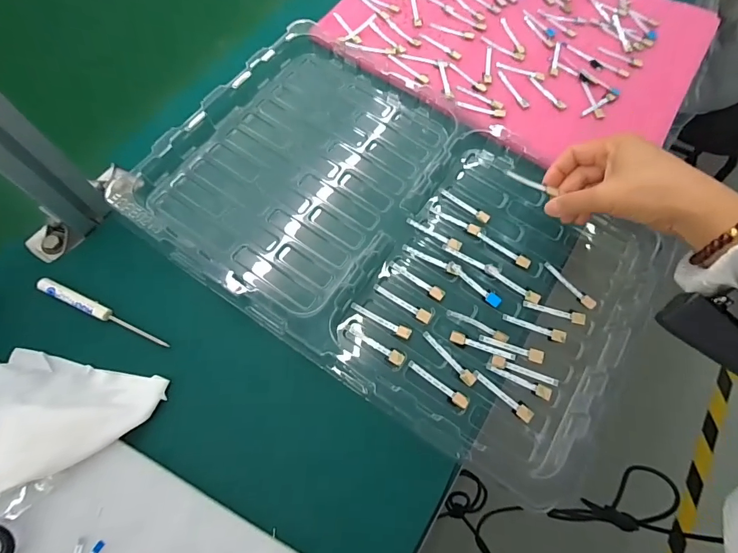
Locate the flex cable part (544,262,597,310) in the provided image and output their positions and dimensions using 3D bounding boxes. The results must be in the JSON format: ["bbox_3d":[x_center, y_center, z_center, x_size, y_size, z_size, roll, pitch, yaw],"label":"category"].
[{"bbox_3d":[0.197,0.009,0.396,0.059,0.004,0.012,42,73,13],"label":"flex cable part"}]

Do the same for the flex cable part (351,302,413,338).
[{"bbox_3d":[0.011,0.039,0.367,0.059,0.004,0.010,29,69,0],"label":"flex cable part"}]

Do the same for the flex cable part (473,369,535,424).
[{"bbox_3d":[0.119,0.103,0.354,0.012,0.004,0.059,-42,76,-16],"label":"flex cable part"}]

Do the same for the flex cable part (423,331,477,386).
[{"bbox_3d":[0.072,0.073,0.362,0.011,0.004,0.061,-41,76,-16],"label":"flex cable part"}]

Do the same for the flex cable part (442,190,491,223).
[{"bbox_3d":[0.100,-0.074,0.420,0.057,0.005,0.011,29,71,8],"label":"flex cable part"}]

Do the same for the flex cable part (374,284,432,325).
[{"bbox_3d":[0.032,0.024,0.377,0.059,0.004,0.011,33,71,10],"label":"flex cable part"}]

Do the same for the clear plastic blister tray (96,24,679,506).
[{"bbox_3d":[0.025,-0.052,0.395,0.475,0.032,0.299,32,71,9],"label":"clear plastic blister tray"}]

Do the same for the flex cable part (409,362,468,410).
[{"bbox_3d":[0.060,0.095,0.353,0.060,0.004,0.011,32,71,10],"label":"flex cable part"}]

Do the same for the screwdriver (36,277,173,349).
[{"bbox_3d":[-0.235,0.032,0.355,0.125,0.013,0.012,24,70,7],"label":"screwdriver"}]

